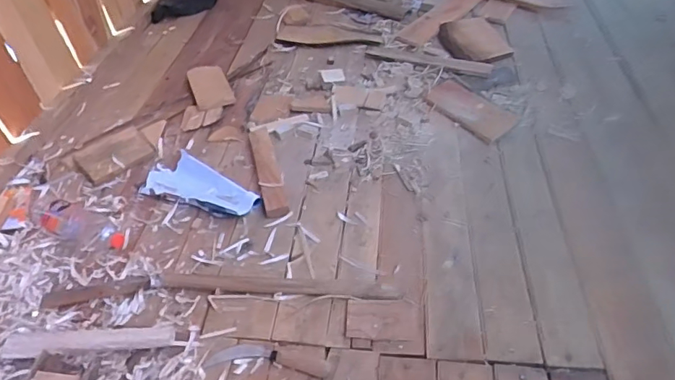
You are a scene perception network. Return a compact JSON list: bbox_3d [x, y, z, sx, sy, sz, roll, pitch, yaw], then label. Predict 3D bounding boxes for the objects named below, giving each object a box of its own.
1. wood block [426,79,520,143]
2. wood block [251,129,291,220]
[{"bbox_3d":[0.341,-0.211,1.298,0.126,0.014,0.236,-31,51,-27],"label":"wood block"},{"bbox_3d":[-0.158,-0.051,1.142,0.053,0.031,0.311,-10,45,-9],"label":"wood block"}]

